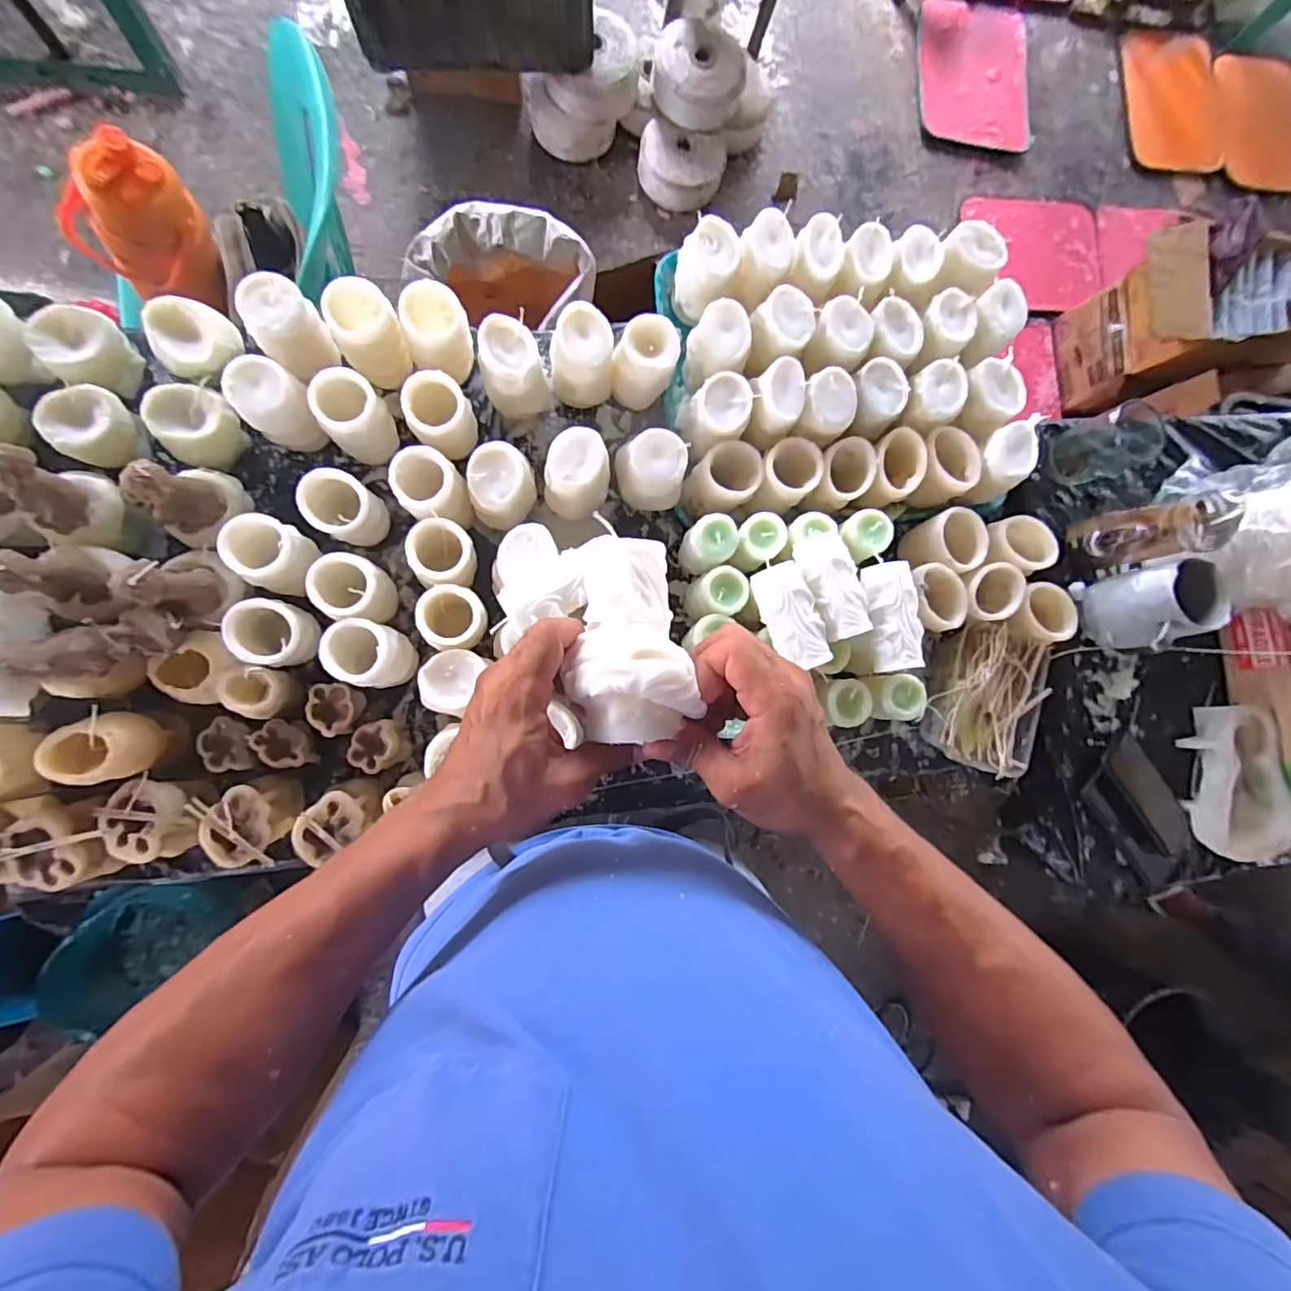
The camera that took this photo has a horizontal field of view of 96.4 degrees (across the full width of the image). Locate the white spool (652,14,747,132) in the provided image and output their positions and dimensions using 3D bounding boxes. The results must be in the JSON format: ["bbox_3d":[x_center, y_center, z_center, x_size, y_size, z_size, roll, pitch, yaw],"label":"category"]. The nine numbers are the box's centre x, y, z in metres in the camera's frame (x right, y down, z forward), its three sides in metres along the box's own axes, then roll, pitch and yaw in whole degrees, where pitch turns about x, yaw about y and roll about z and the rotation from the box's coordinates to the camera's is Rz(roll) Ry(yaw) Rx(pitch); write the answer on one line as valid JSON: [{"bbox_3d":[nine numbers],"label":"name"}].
[{"bbox_3d":[0.132,-1.355,1.356,0.218,0.107,0.239,0,87,-9],"label":"white spool"}]

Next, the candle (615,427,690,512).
[{"bbox_3d":[0.008,-0.190,0.641,0.069,0.085,0.070,-13,89,-9],"label":"candle"}]

